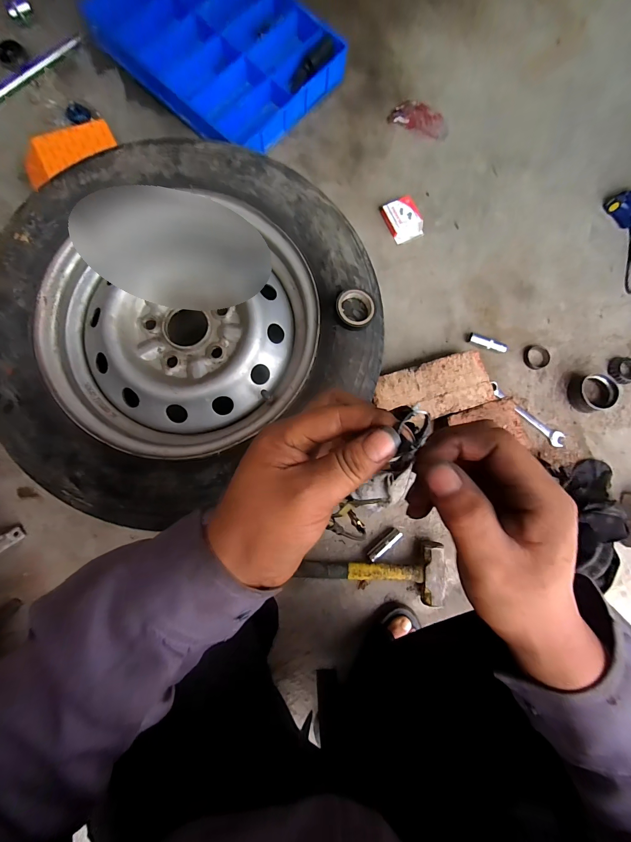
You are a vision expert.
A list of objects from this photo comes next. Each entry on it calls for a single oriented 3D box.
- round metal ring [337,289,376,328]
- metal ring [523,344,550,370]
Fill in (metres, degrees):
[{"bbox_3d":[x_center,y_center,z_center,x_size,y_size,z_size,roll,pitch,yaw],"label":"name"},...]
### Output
[{"bbox_3d":[0.058,-0.162,0.478,0.055,0.016,0.054,0,83,-3],"label":"round metal ring"},{"bbox_3d":[0.474,-0.138,0.708,0.061,0.009,0.054,-15,84,-5],"label":"metal ring"}]

